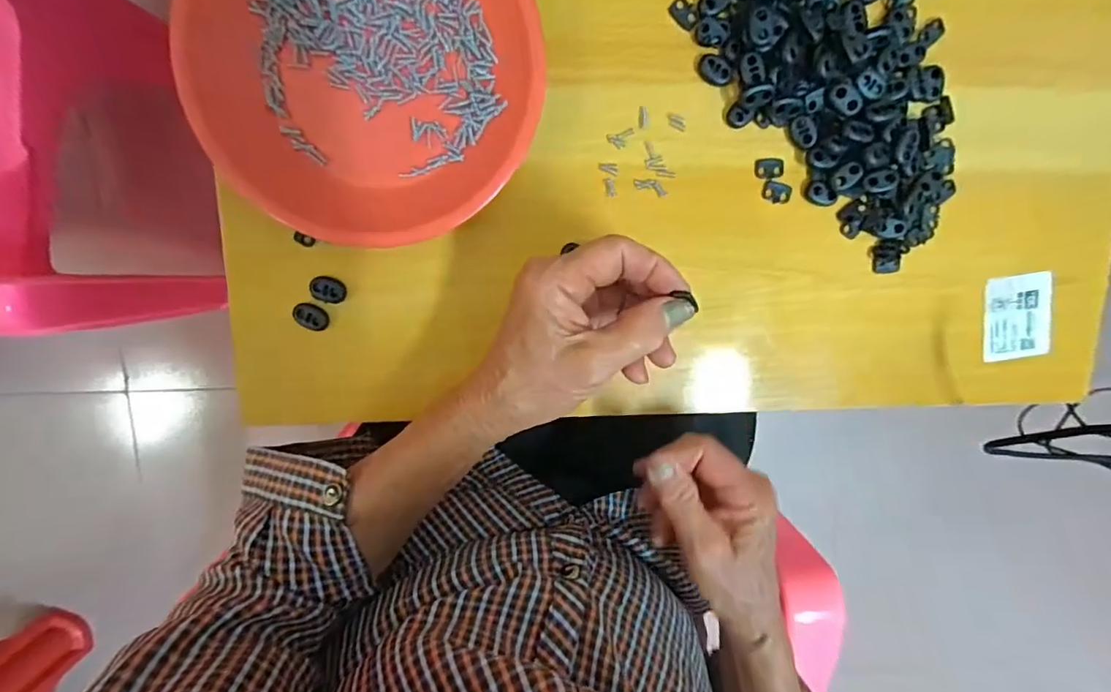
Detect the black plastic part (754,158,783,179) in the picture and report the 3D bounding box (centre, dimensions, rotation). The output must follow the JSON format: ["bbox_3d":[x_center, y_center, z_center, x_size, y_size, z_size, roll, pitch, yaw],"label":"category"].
[{"bbox_3d":[0.138,-0.115,0.329,0.020,0.004,0.013,-6,101,-5],"label":"black plastic part"}]

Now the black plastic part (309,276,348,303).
[{"bbox_3d":[-0.142,-0.035,0.318,0.021,0.004,0.016,16,98,-9],"label":"black plastic part"}]

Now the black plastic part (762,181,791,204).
[{"bbox_3d":[0.144,-0.100,0.331,0.019,0.004,0.013,12,99,-8],"label":"black plastic part"}]

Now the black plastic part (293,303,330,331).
[{"bbox_3d":[-0.153,-0.018,0.320,0.021,0.005,0.014,25,97,-10],"label":"black plastic part"}]

